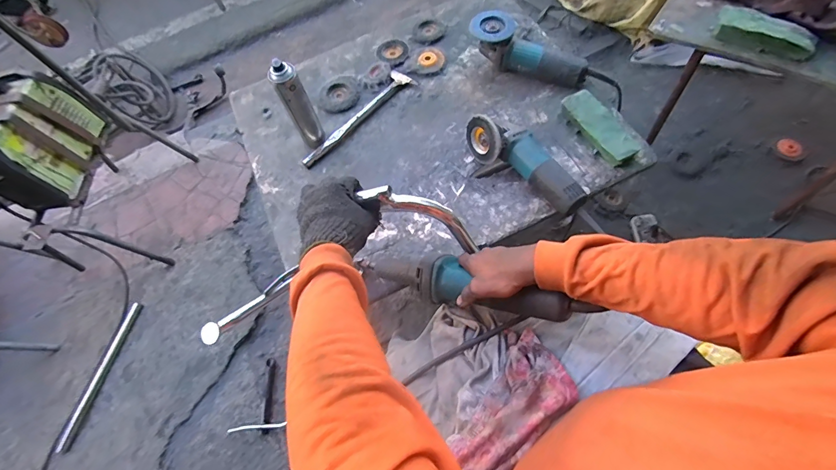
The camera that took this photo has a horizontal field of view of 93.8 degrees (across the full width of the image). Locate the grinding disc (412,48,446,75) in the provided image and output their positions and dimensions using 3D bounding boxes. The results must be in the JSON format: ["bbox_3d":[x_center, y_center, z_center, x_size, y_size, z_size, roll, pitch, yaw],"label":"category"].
[{"bbox_3d":[0.025,-0.422,0.944,0.083,0.008,0.068,-36,67,-9],"label":"grinding disc"}]

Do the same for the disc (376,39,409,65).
[{"bbox_3d":[-0.063,-0.456,0.971,0.076,0.009,0.091,-30,67,-7],"label":"disc"}]

